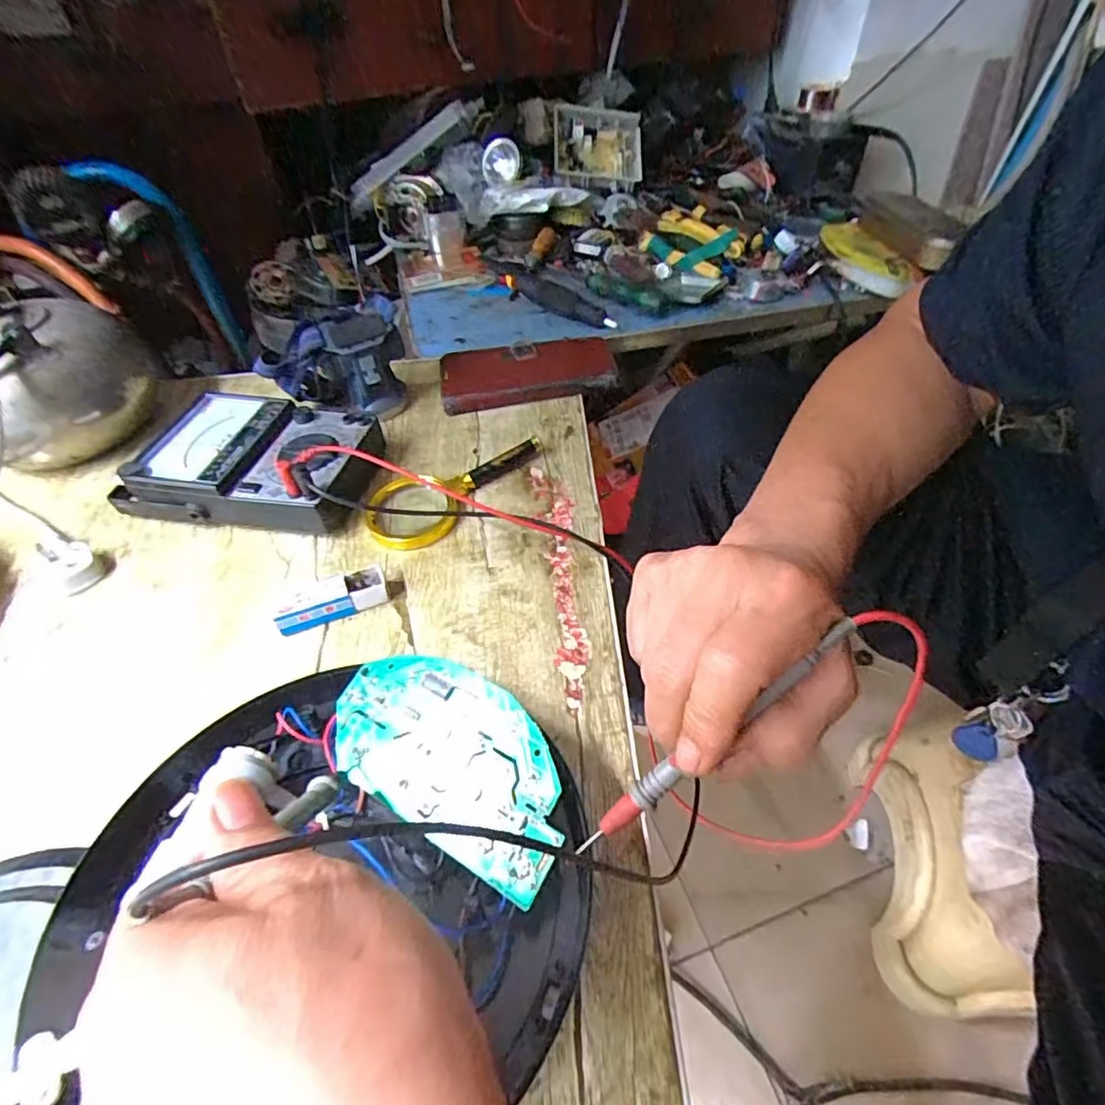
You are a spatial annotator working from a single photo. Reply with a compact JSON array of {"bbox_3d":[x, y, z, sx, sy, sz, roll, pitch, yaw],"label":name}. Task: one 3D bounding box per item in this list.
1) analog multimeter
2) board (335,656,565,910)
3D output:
[{"bbox_3d":[-0.232,-0.071,0.467,0.193,0.045,0.113,8,49,9],"label":"analog multimeter"},{"bbox_3d":[-0.051,0.096,0.287,0.139,0.004,0.073,21,67,28],"label":"board"}]

